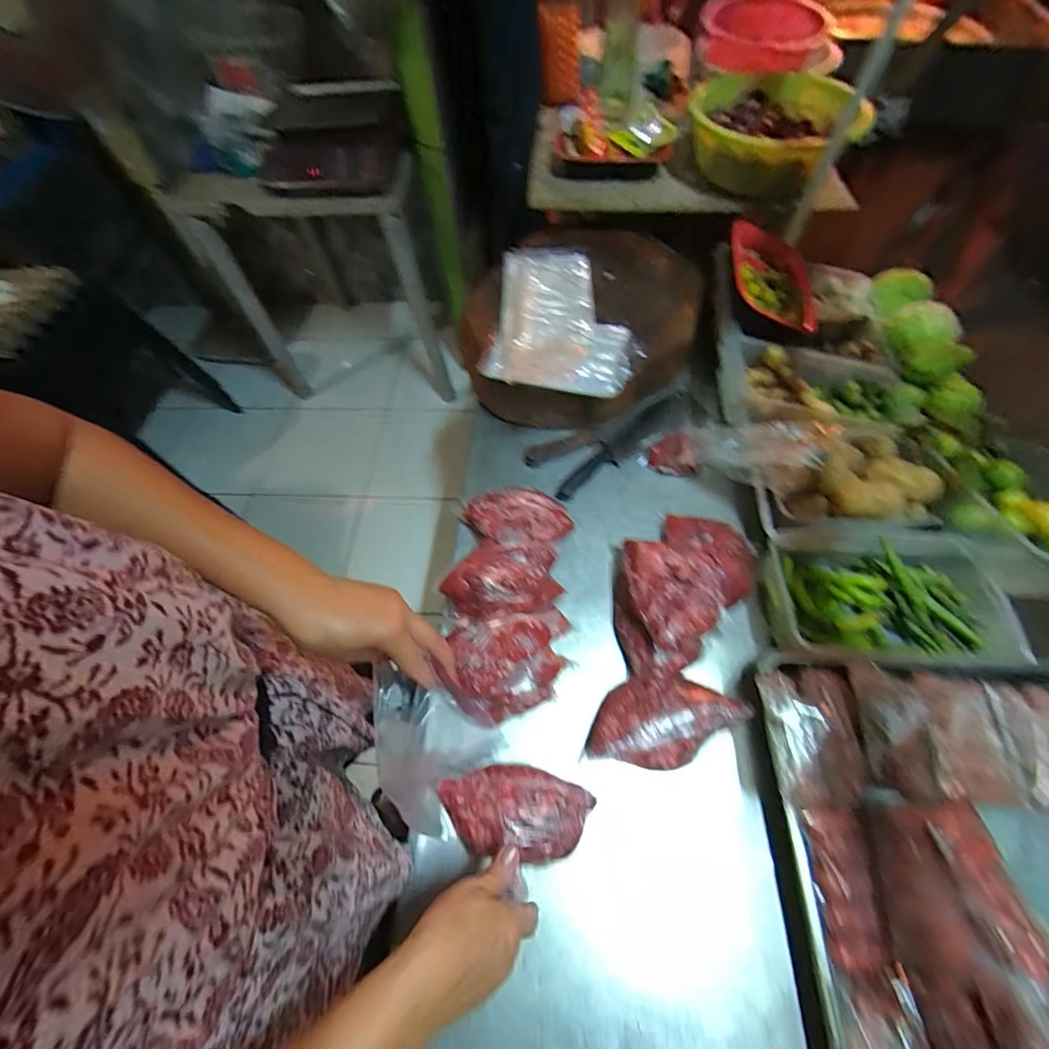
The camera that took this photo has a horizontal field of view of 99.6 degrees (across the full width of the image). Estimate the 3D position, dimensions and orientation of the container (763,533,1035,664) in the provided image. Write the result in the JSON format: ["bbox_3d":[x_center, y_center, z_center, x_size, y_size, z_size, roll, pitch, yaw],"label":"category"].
[{"bbox_3d":[0.450,0.096,0.567,0.256,0.064,0.159,2,62,5],"label":"container"}]

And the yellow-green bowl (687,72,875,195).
[{"bbox_3d":[0.442,-0.731,0.814,0.254,0.114,0.263,8,63,8],"label":"yellow-green bowl"}]

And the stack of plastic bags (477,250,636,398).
[{"bbox_3d":[0.067,-0.363,0.757,0.241,0.032,0.336,5,63,6],"label":"stack of plastic bags"}]

